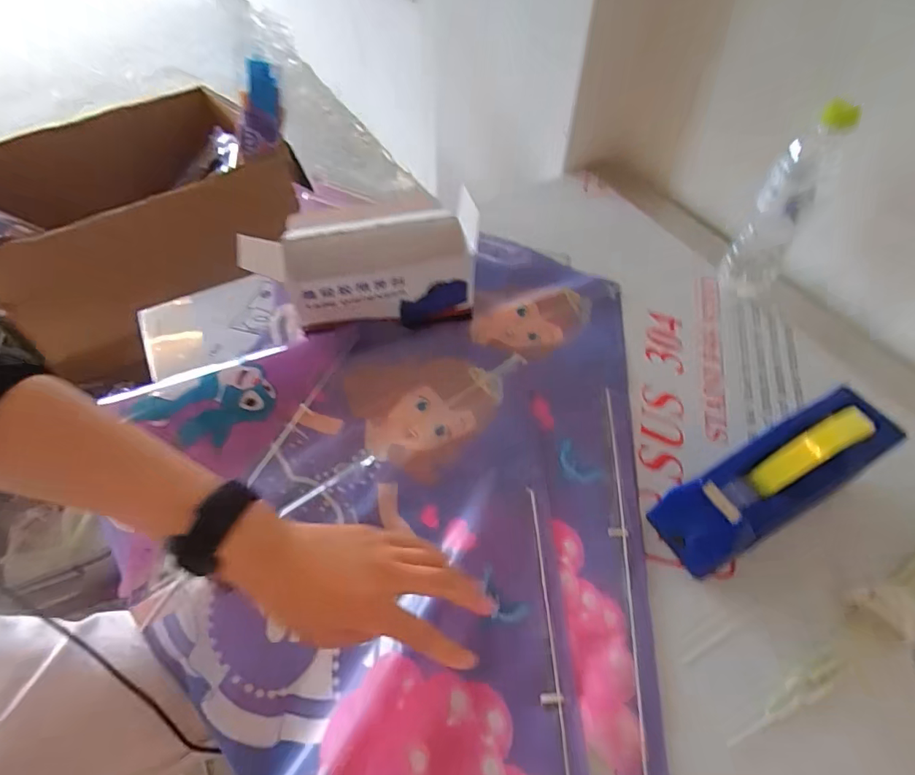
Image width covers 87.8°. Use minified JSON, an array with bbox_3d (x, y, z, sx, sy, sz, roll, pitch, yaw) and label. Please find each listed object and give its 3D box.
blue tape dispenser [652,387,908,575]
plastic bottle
[{"bbox_3d":[0.284,0.072,0.408,0.201,0.134,0.074,-23,59,-15],"label":"blue tape dispenser"},{"bbox_3d":[0.371,-0.195,0.548,0.067,0.219,0.054,32,59,21],"label":"plastic bottle"}]

